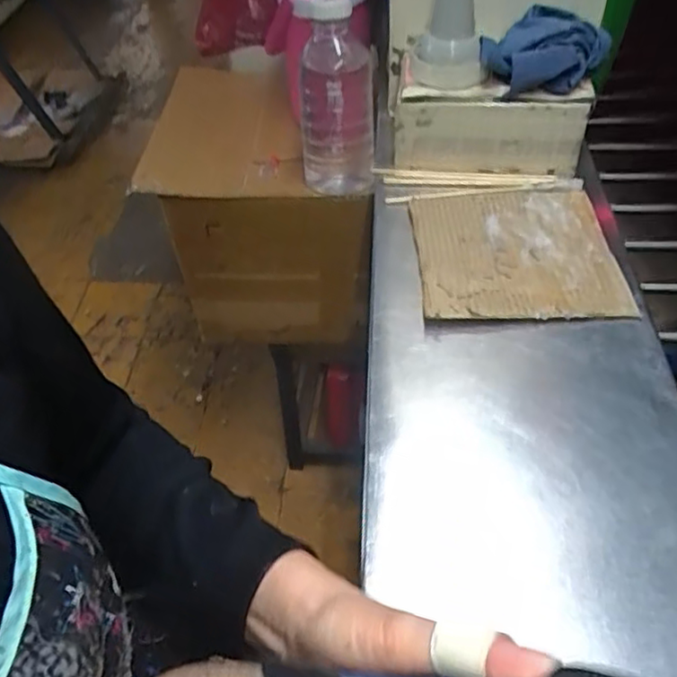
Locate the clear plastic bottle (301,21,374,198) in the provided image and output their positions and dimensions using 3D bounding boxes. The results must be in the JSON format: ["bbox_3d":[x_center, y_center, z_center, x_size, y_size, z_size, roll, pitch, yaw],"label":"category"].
[{"bbox_3d":[-0.001,-0.261,0.780,0.089,0.192,0.072,-4,47,0],"label":"clear plastic bottle"}]

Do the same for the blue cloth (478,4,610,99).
[{"bbox_3d":[0.194,-0.275,0.628,0.104,0.046,0.080,30,54,24],"label":"blue cloth"}]

